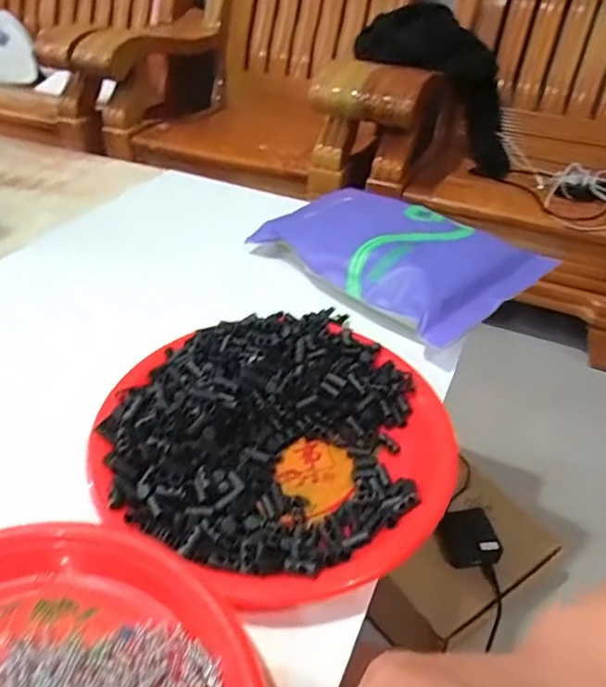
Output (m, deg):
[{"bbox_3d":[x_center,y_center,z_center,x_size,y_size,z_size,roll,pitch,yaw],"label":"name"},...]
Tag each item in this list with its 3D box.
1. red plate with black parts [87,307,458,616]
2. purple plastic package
[{"bbox_3d":[-0.017,0.057,0.386,0.241,0.041,0.232,2,39,-1],"label":"red plate with black parts"},{"bbox_3d":[0.100,-0.106,0.592,0.178,0.043,0.281,-31,50,-34],"label":"purple plastic package"}]

